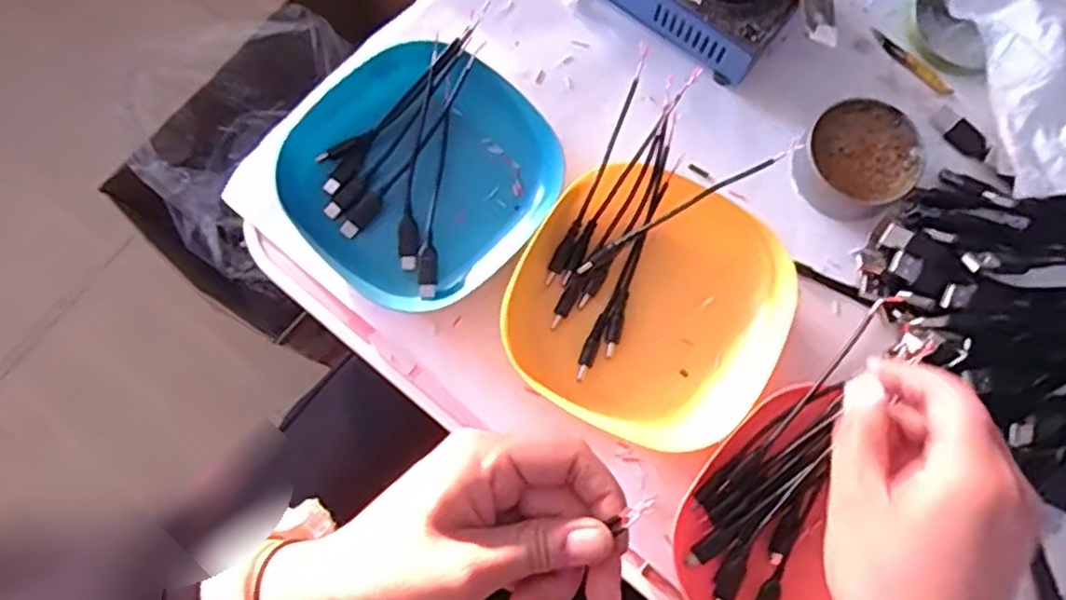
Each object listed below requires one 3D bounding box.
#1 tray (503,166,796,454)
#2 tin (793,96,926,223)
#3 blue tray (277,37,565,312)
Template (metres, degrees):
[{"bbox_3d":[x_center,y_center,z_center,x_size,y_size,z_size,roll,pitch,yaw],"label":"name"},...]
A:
[{"bbox_3d":[0.062,0.004,0.384,0.135,0.031,0.132,26,80,6],"label":"tray"},{"bbox_3d":[0.186,-0.081,0.408,0.062,0.026,0.062,0,78,1],"label":"tin"},{"bbox_3d":[-0.063,-0.073,0.405,0.133,0.031,0.141,44,82,9],"label":"blue tray"}]

